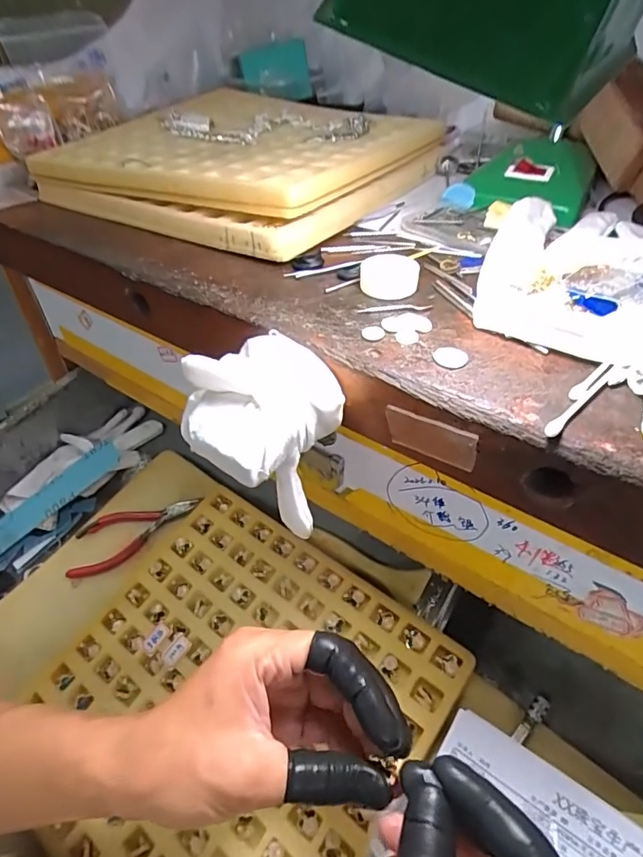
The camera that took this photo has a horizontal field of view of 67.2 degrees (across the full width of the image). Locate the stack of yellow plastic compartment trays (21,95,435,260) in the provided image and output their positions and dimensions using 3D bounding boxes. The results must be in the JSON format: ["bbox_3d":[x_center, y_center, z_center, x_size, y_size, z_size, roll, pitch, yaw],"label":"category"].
[{"bbox_3d":[-0.062,-0.233,0.411,0.257,0.036,0.253,24,48,25],"label":"stack of yellow plastic compartment trays"}]

